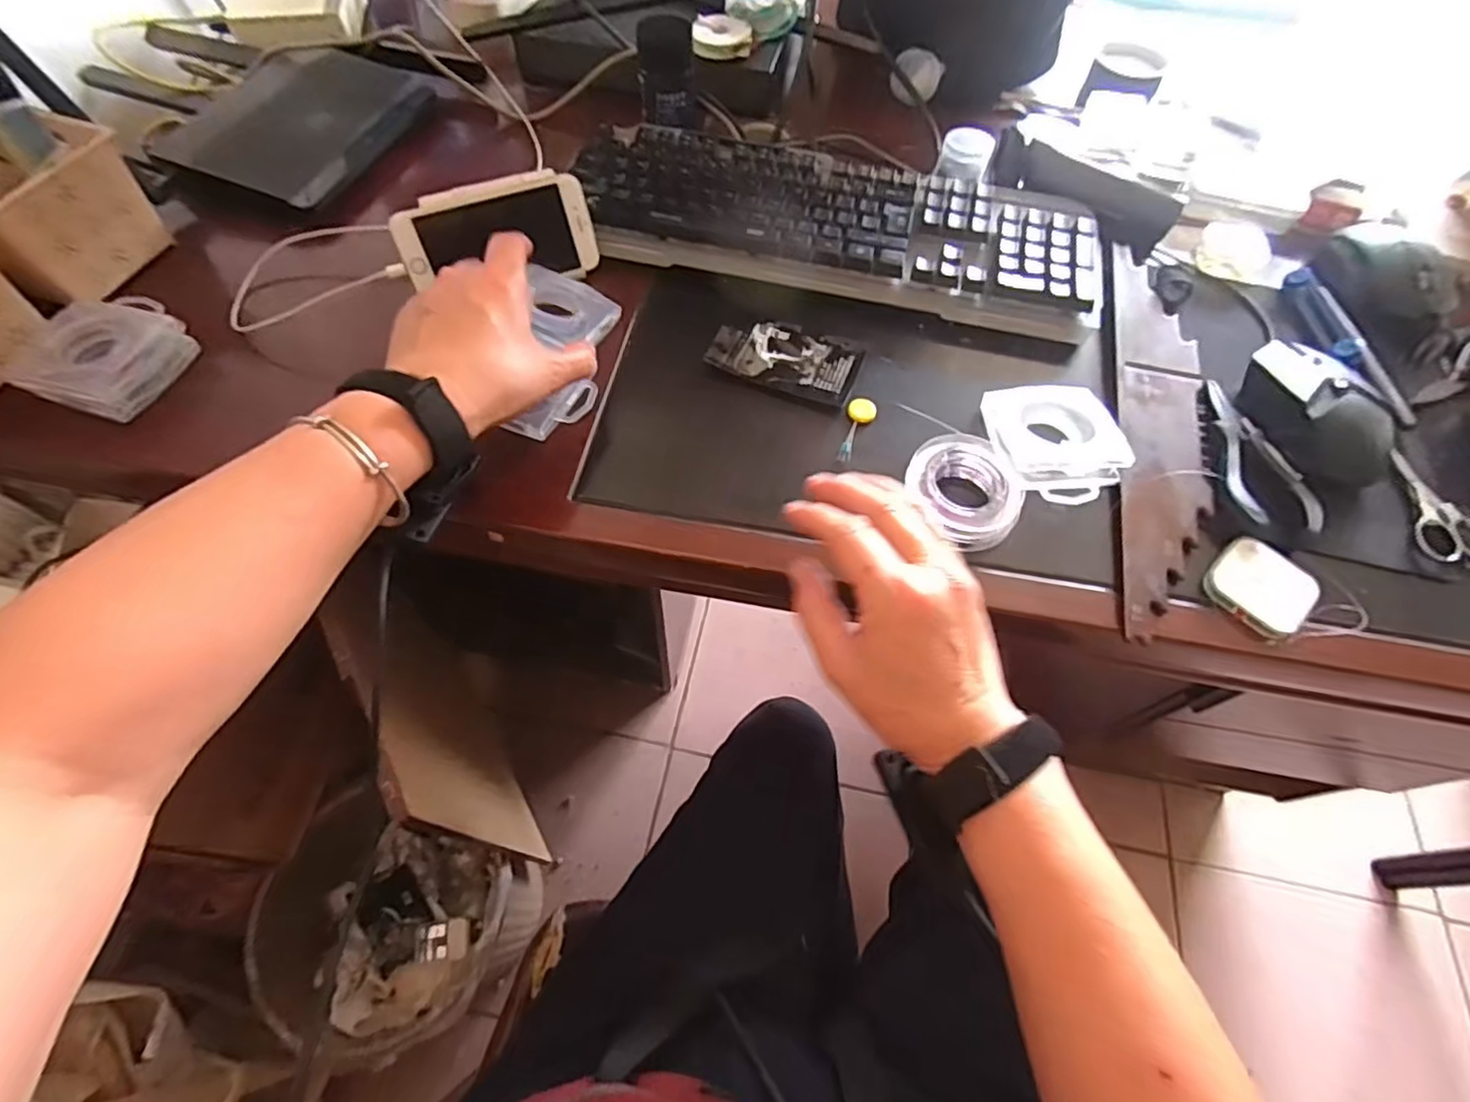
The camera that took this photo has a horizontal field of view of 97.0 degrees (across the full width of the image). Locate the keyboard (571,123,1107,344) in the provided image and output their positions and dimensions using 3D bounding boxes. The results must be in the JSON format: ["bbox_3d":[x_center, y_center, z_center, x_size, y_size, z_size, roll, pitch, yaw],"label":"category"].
[{"bbox_3d":[0.082,-0.267,0.521,0.417,0.024,0.142,12,61,4],"label":"keyboard"}]

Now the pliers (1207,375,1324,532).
[{"bbox_3d":[0.351,-0.065,0.432,0.056,0.010,0.120,14,61,5],"label":"pliers"}]

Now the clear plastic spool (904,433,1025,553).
[{"bbox_3d":[0.148,-0.038,0.409,0.067,0.020,0.078,-18,63,-12],"label":"clear plastic spool"}]

